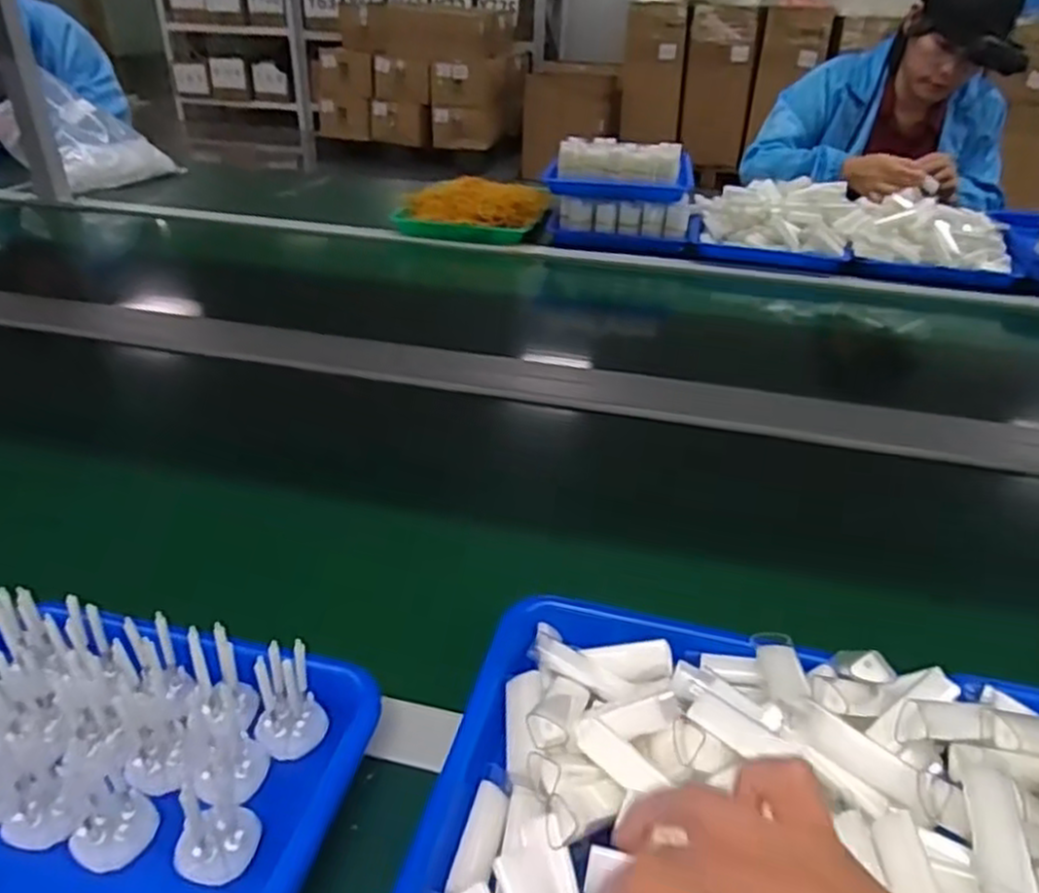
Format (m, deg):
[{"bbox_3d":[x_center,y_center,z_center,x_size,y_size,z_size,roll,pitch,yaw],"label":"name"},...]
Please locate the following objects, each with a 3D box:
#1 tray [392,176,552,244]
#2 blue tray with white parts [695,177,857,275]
[{"bbox_3d":[-0.085,-0.414,1.304,0.271,0.070,0.173,4,32,4],"label":"tray"},{"bbox_3d":[0.419,-0.377,1.239,0.255,0.102,0.196,12,34,15],"label":"blue tray with white parts"}]

